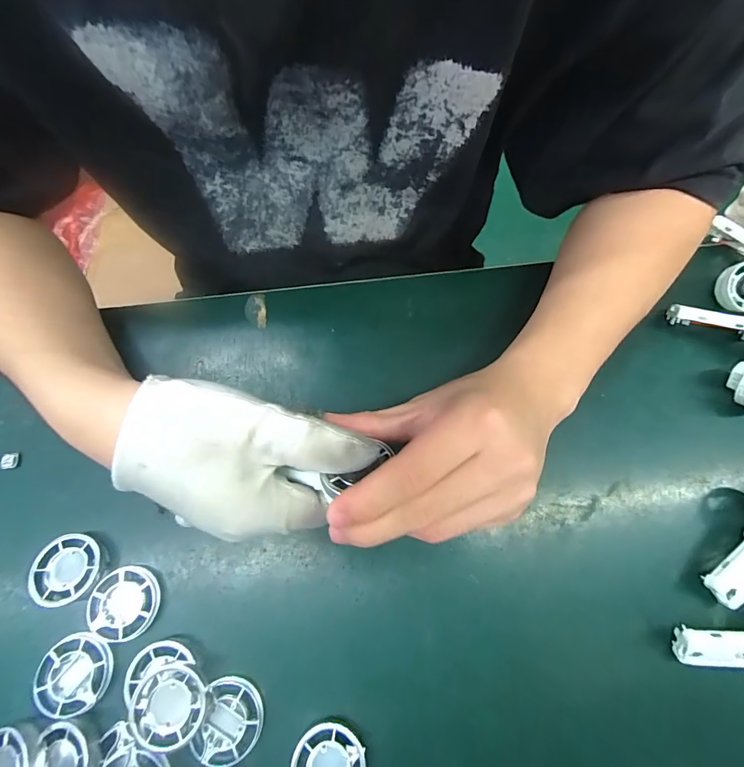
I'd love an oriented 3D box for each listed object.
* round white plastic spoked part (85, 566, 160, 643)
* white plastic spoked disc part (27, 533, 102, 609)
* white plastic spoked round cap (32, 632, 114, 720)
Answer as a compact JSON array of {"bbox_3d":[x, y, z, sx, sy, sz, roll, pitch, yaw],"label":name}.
[{"bbox_3d":[-0.147,0.131,0.234,0.039,0.010,0.039,1,71,-2],"label":"round white plastic spoked part"},{"bbox_3d":[-0.185,0.112,0.238,0.035,0.014,0.039,-12,72,-6],"label":"white plastic spoked disc part"},{"bbox_3d":[-0.167,0.162,0.218,0.039,0.004,0.038,-4,71,-3],"label":"white plastic spoked round cap"}]

